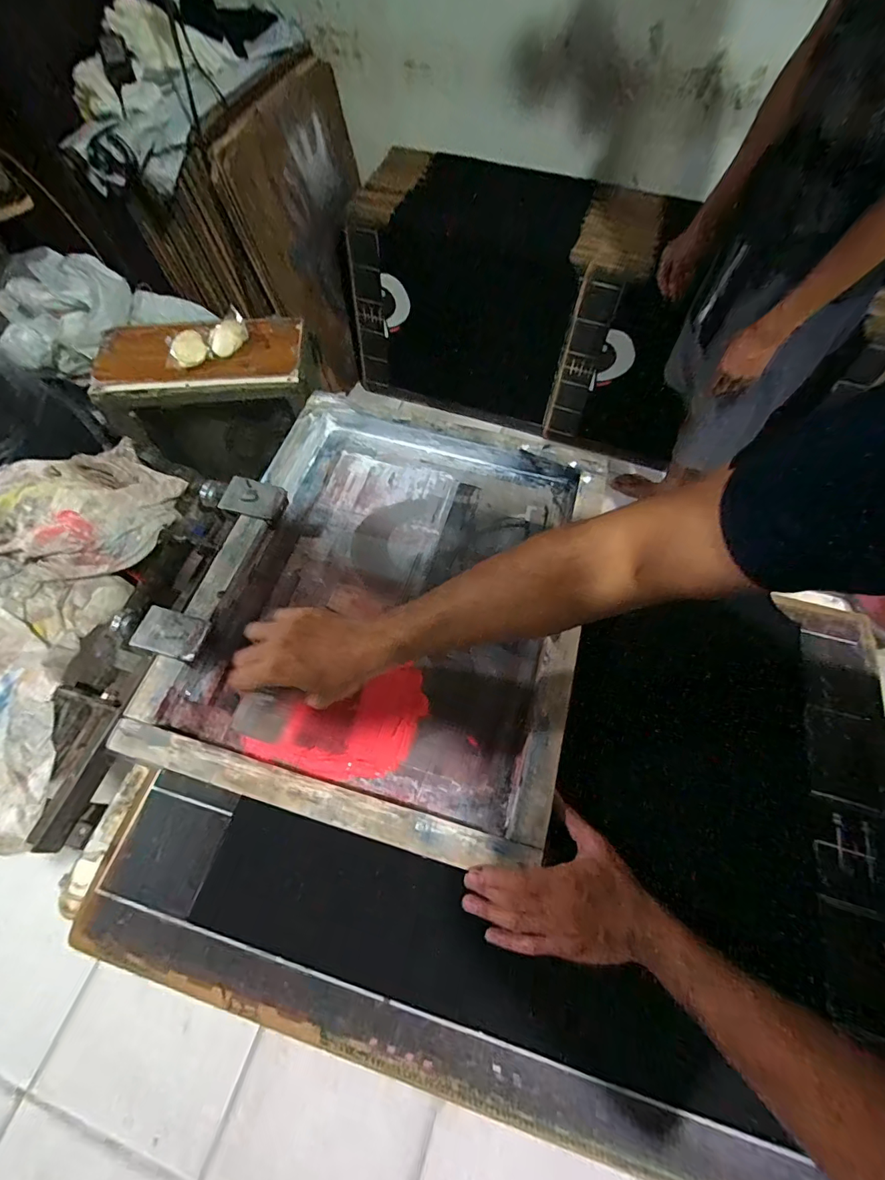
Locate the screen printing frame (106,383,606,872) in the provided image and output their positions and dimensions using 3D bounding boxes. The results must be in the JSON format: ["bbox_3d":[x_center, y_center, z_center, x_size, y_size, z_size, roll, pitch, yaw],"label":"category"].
[{"bbox_3d":[-0.053,-0.011,0.616,0.459,0.056,0.576,15,64,8],"label":"screen printing frame"}]

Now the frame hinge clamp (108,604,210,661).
[{"bbox_3d":[-0.335,0.048,0.556,0.113,0.030,0.051,12,64,7],"label":"frame hinge clamp"}]

